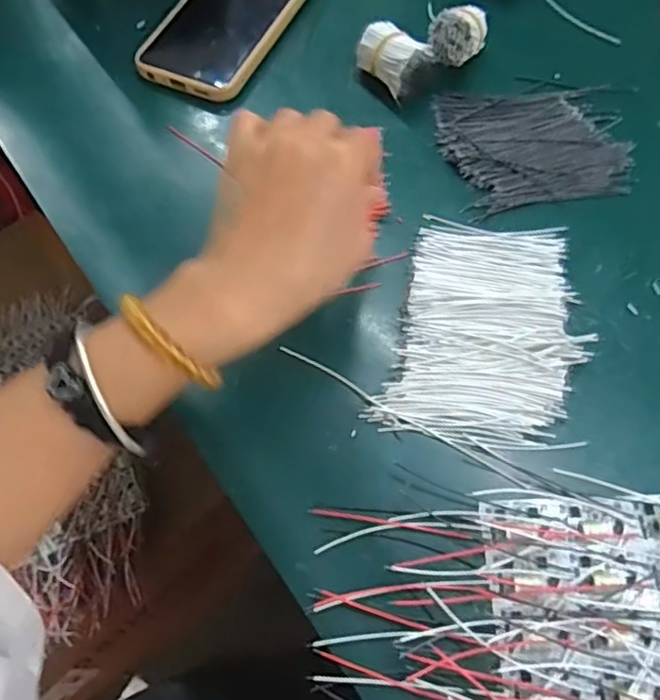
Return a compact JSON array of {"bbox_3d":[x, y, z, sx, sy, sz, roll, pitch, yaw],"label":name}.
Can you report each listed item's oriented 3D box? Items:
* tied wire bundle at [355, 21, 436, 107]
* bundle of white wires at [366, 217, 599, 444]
[{"bbox_3d":[0.044,-0.197,0.428,0.035,0.032,0.045,-38,69,-17],"label":"tied wire bundle"},{"bbox_3d":[0.085,-0.018,0.343,0.097,0.010,0.136,9,63,5],"label":"bundle of white wires"}]

